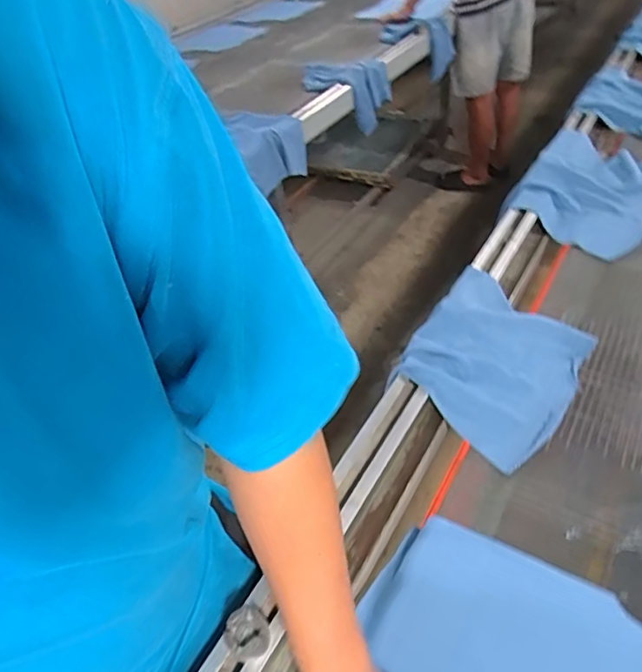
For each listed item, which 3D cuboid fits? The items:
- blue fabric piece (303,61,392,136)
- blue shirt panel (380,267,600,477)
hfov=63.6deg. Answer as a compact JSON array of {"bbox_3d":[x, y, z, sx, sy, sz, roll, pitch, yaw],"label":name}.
[{"bbox_3d":[0.062,-0.800,1.712,0.314,0.163,0.184,14,48,24],"label":"blue fabric piece"},{"bbox_3d":[0.237,0.028,0.712,0.221,0.047,0.272,28,53,33],"label":"blue shirt panel"}]

